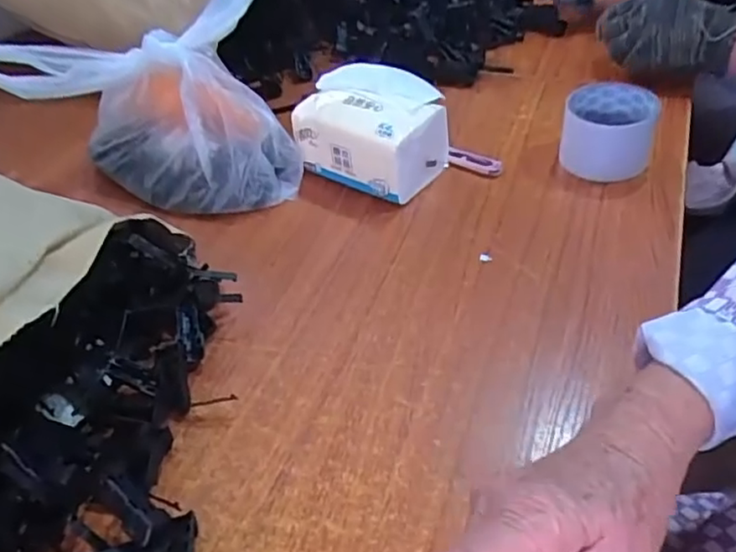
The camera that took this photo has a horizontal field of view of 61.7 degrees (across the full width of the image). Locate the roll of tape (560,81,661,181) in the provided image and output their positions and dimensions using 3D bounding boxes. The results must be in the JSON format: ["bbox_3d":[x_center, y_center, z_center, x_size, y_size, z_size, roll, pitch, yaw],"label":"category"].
[{"bbox_3d":[0.234,-0.142,0.605,0.084,0.063,0.077,8,46,13],"label":"roll of tape"}]

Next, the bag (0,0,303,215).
[{"bbox_3d":[-0.203,-0.191,0.616,0.265,0.183,0.168,5,45,10],"label":"bag"}]

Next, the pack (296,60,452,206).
[{"bbox_3d":[0.006,-0.147,0.622,0.135,0.088,0.104,25,51,27],"label":"pack"}]

